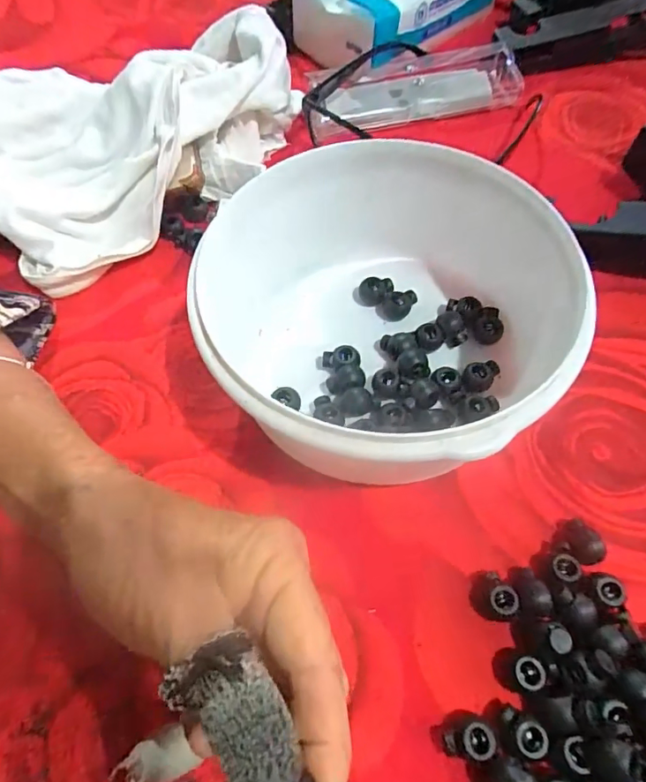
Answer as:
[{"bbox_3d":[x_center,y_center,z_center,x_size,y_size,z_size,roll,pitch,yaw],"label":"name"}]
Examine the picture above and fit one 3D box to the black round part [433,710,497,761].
[{"bbox_3d":[0.053,0.130,0.187,0.019,0.013,0.014,0,61,0],"label":"black round part"}]

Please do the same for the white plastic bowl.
[{"bbox_3d":[0.029,-0.034,0.239,0.162,0.077,0.162,0,61,0],"label":"white plastic bowl"}]

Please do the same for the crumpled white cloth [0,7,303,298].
[{"bbox_3d":[-0.154,-0.179,0.331,0.185,0.056,0.275,34,66,17],"label":"crumpled white cloth"}]

